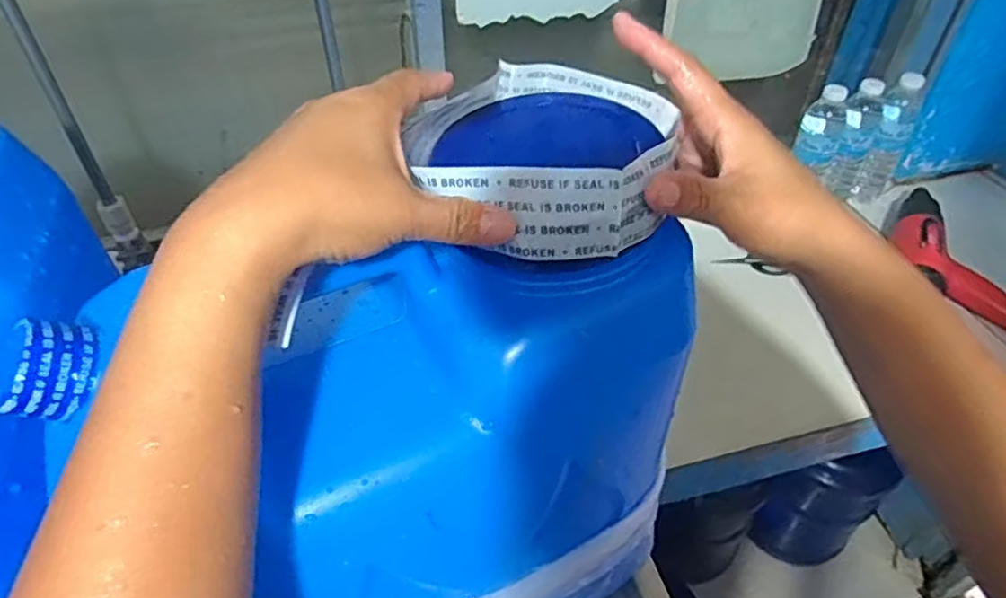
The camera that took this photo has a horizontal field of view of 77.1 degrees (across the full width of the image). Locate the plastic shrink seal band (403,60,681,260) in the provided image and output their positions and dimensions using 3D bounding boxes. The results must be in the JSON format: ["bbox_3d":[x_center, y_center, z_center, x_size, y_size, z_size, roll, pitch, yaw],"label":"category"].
[{"bbox_3d":[0.019,-0.074,0.310,0.123,0.035,0.122,9,44,10],"label":"plastic shrink seal band"}]

